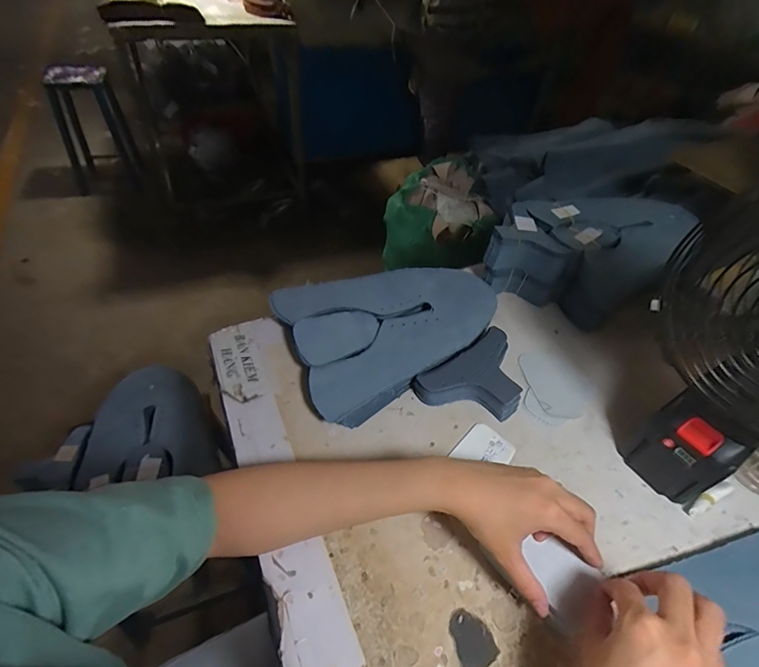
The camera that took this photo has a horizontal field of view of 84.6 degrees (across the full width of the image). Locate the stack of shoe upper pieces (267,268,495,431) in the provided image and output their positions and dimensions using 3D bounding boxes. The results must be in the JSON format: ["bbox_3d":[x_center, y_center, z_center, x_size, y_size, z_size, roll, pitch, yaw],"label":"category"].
[{"bbox_3d":[0.030,-0.017,0.542,0.284,0.032,0.199,-21,53,-14],"label":"stack of shoe upper pieces"}]

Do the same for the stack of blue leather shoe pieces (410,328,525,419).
[{"bbox_3d":[0.123,0.057,0.497,0.140,0.025,0.092,-28,55,-27],"label":"stack of blue leather shoe pieces"}]

